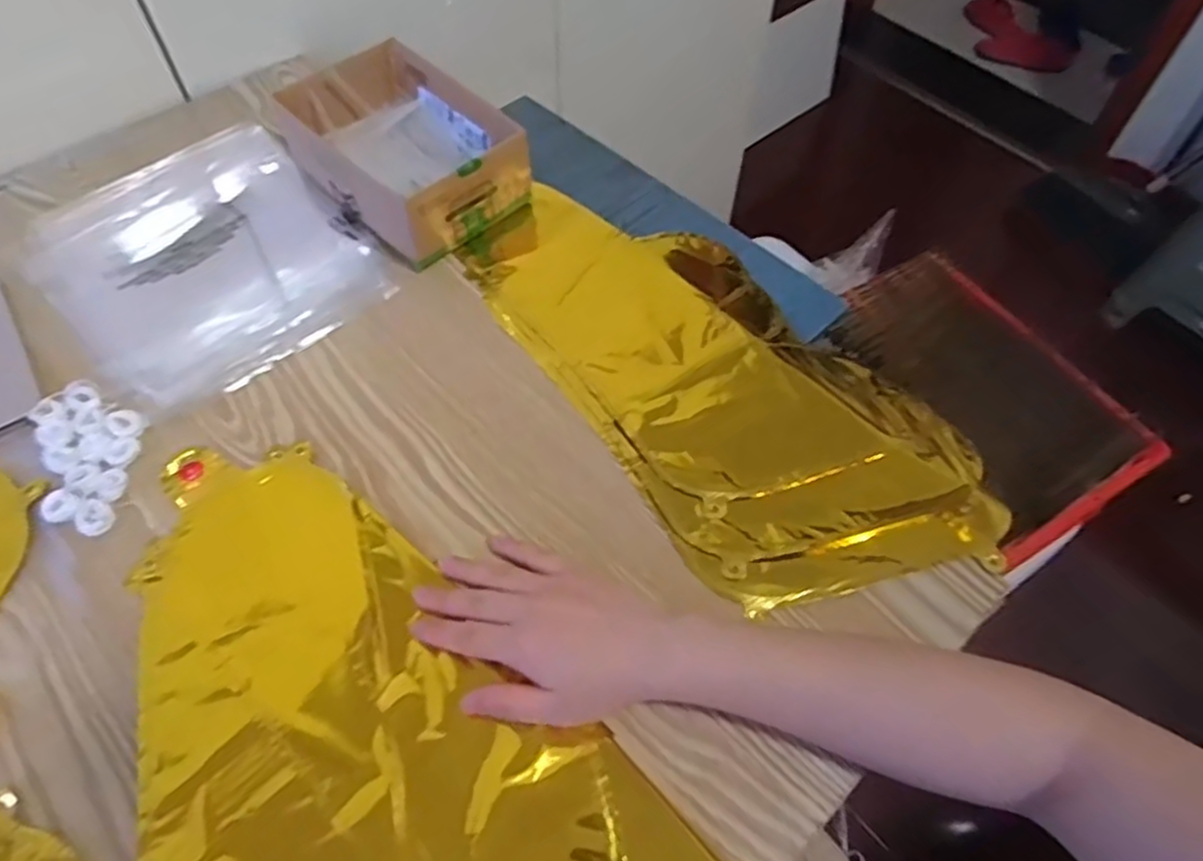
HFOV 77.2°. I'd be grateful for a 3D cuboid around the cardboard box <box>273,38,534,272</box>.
[{"bbox_3d":[-0.167,-0.234,0.624,0.133,0.070,0.202,-36,65,-23],"label":"cardboard box"}]

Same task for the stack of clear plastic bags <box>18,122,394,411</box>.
[{"bbox_3d":[-0.318,-0.142,0.603,0.212,0.007,0.269,-36,65,-23],"label":"stack of clear plastic bags"}]

